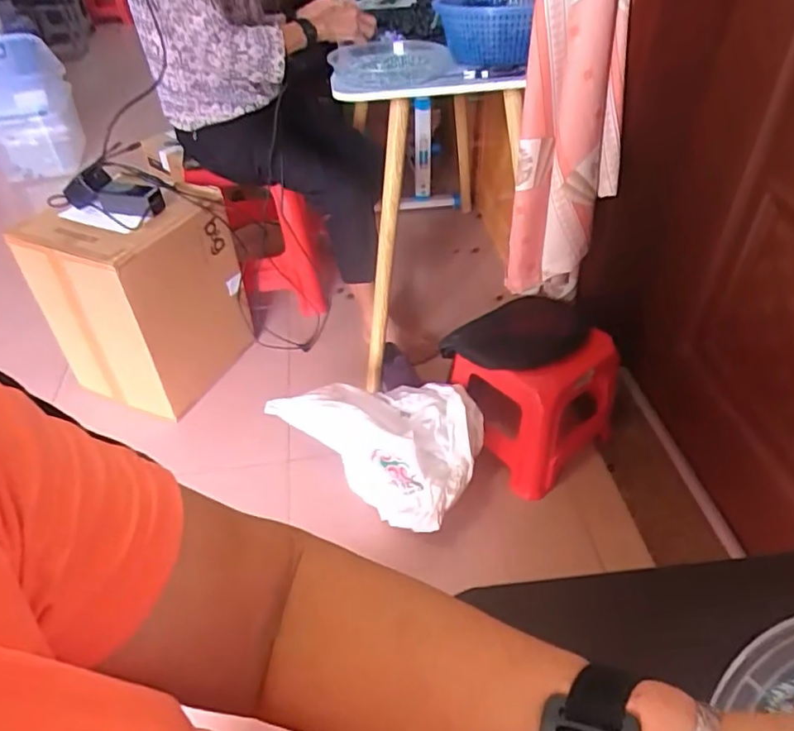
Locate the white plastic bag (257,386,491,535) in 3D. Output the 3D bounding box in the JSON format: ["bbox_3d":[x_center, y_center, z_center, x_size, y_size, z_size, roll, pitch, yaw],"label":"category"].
[{"bbox_3d":[-0.012,0.135,1.268,0.399,0.154,0.291,28,50,29],"label":"white plastic bag"}]

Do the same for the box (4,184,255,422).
[{"bbox_3d":[-0.616,-0.170,1.507,0.321,0.457,0.366,18,46,21],"label":"box"}]

